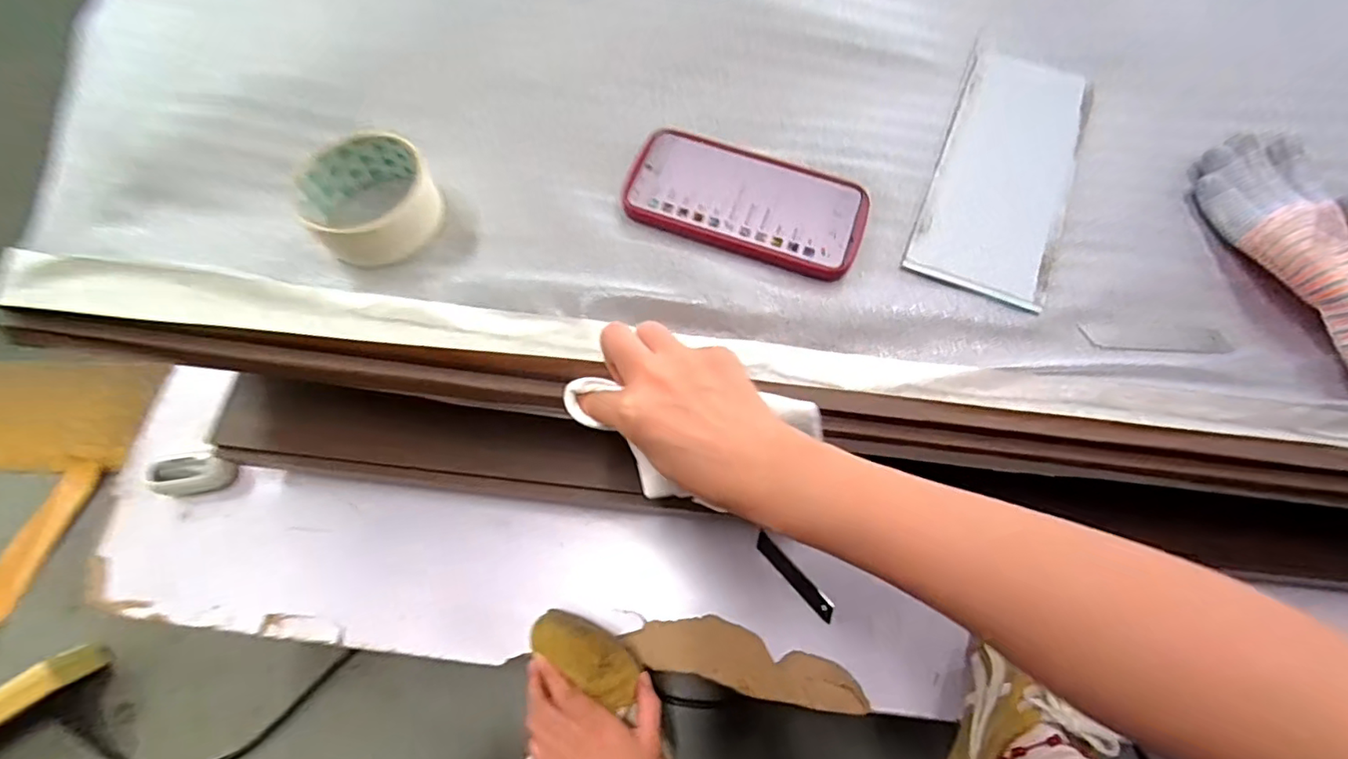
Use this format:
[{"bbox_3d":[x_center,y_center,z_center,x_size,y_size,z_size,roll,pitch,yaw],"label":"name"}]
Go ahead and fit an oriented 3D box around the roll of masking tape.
[{"bbox_3d":[-0.207,-0.123,0.398,0.083,0.036,0.080,0,69,-1],"label":"roll of masking tape"}]

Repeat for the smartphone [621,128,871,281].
[{"bbox_3d":[0.051,-0.126,0.415,0.168,0.010,0.088,15,69,5],"label":"smartphone"}]

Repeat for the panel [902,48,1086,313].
[{"bbox_3d":[0.247,-0.163,0.434,0.091,0.007,0.231,22,70,8],"label":"panel"}]

